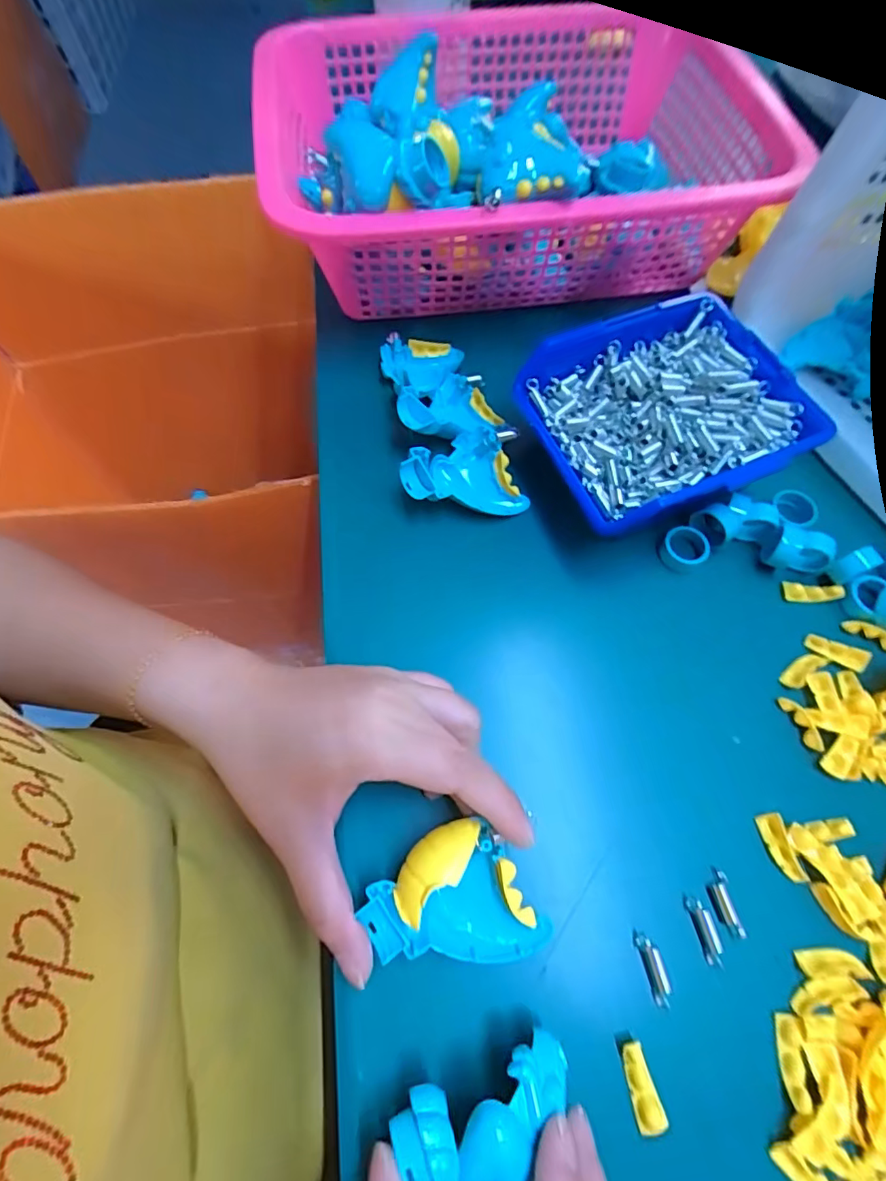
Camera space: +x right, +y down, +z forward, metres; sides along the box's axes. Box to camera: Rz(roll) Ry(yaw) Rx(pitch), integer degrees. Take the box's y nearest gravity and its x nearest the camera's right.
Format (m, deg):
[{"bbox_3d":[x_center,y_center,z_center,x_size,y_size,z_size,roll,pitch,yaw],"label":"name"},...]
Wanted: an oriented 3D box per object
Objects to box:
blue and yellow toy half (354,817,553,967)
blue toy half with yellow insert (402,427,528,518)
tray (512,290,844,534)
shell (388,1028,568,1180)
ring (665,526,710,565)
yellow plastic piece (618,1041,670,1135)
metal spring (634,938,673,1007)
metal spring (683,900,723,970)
[{"bbox_3d":[0.006,0.126,0.216,0.074,0.035,0.051,-2,65,-1],"label":"blue and yellow toy half"},{"bbox_3d":[0.013,-0.074,0.316,0.074,0.035,0.047,-6,66,-3],"label":"blue toy half with yellow insert"},{"bbox_3d":[0.124,-0.097,0.307,0.133,0.055,0.123,-20,67,-9],"label":"tray"},{"bbox_3d":[0.017,0.189,0.181,0.065,0.019,0.033,-20,67,-11],"label":"shell"},{"bbox_3d":[0.145,-0.026,0.309,0.026,0.013,0.020,16,66,7],"label":"ring"},{"bbox_3d":[0.080,0.199,0.207,0.011,0.005,0.029,-13,66,-6],"label":"yellow plastic piece"},{"bbox_3d":[0.092,0.164,0.223,0.007,0.006,0.025,-14,66,-6],"label":"metal spring"},{"bbox_3d":[0.117,0.151,0.229,0.008,0.006,0.026,-12,66,-6],"label":"metal spring"}]

